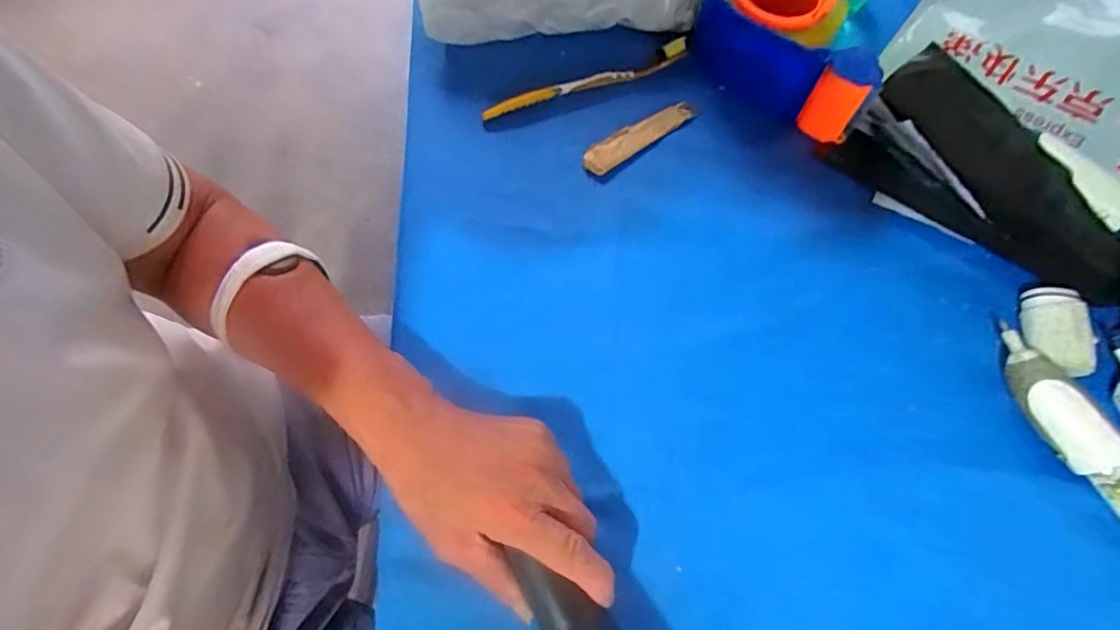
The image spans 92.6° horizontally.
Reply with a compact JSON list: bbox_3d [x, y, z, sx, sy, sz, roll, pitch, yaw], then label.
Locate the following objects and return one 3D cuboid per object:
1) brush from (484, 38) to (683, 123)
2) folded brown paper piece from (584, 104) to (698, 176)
[{"bbox_3d":[0.023,-0.191,0.439,0.178,0.018,0.014,-20,69,-7],"label":"brush"},{"bbox_3d":[0.063,-0.145,0.424,0.105,0.008,0.024,-35,72,-13],"label":"folded brown paper piece"}]

